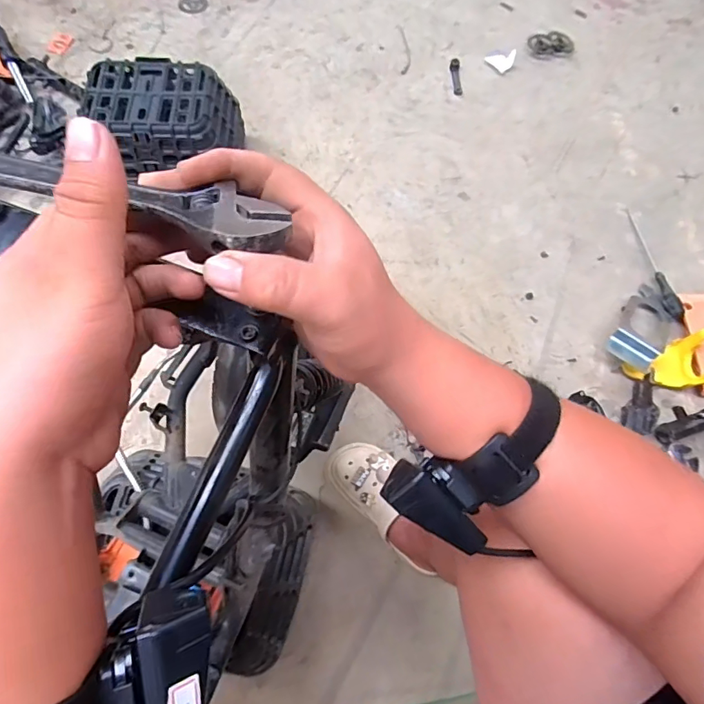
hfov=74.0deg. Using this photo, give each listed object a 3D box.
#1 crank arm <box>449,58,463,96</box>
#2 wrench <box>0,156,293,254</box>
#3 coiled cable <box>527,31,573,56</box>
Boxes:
[{"bbox_3d":[0.292,-0.773,1.307,0.028,0.022,0.143,1,68,-2],"label":"crank arm"},{"bbox_3d":[-0.125,-0.079,0.224,0.197,0.016,0.041,14,68,6],"label":"wrench"},{"bbox_3d":[0.578,-0.895,1.356,0.130,0.028,0.078,-5,68,-4],"label":"coiled cable"}]

